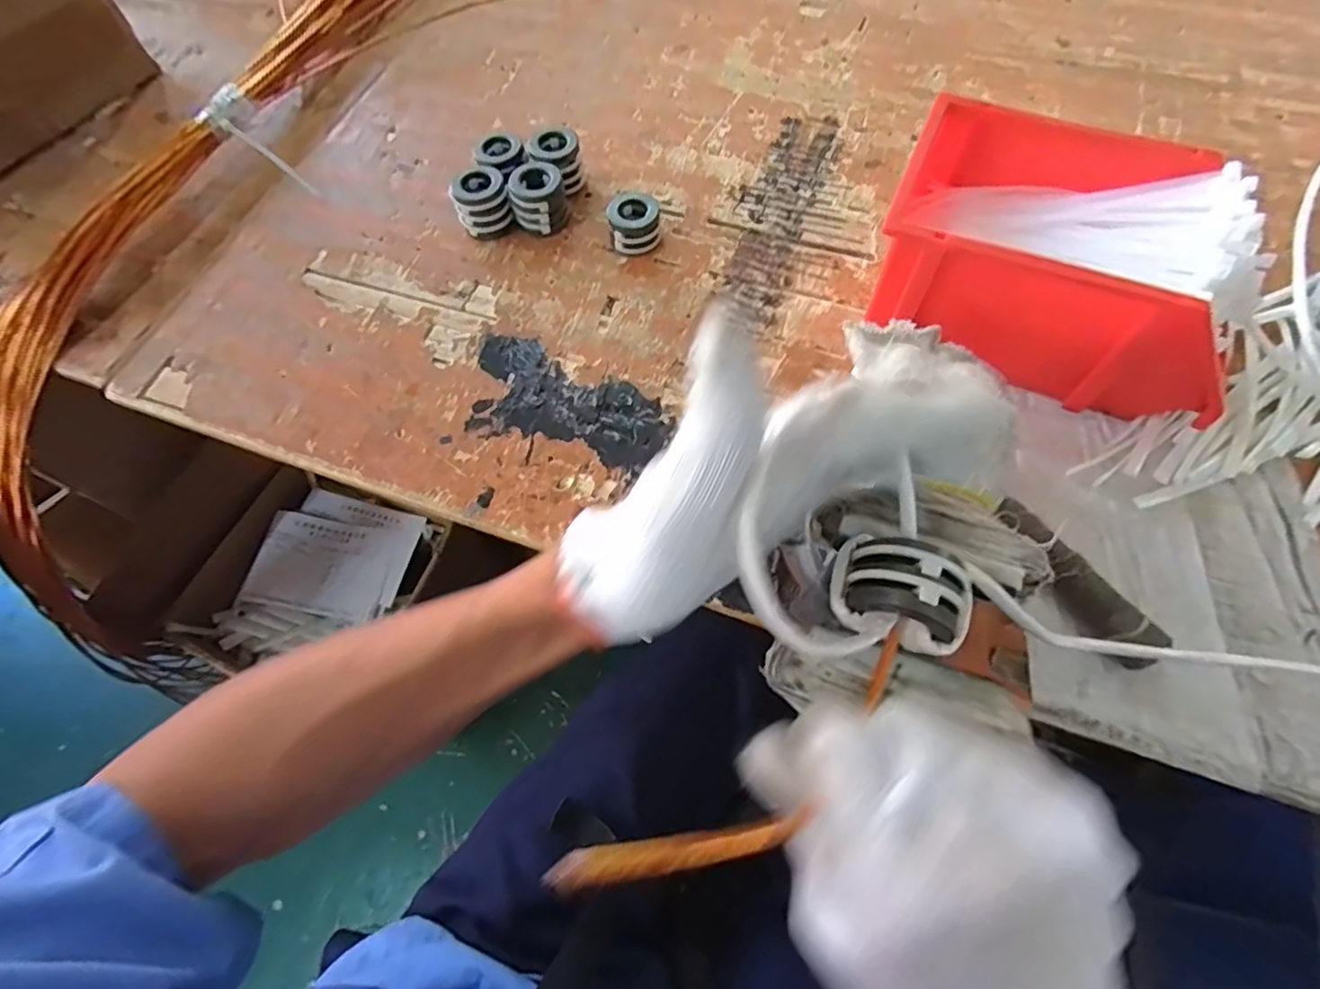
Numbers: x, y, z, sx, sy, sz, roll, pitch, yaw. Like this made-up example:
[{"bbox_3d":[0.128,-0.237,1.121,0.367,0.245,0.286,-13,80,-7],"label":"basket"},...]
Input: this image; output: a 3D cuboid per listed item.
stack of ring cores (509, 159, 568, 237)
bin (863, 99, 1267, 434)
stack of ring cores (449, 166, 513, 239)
[{"bbox_3d":[-0.108,-0.263,0.544,0.047,0.041,0.053,-12,65,-4],"label":"stack of ring cores"},{"bbox_3d":[0.286,-0.165,0.446,0.240,0.119,0.163,20,67,11],"label":"bin"},{"bbox_3d":[-0.157,-0.259,0.540,0.048,0.045,0.044,-14,65,-5],"label":"stack of ring cores"}]

